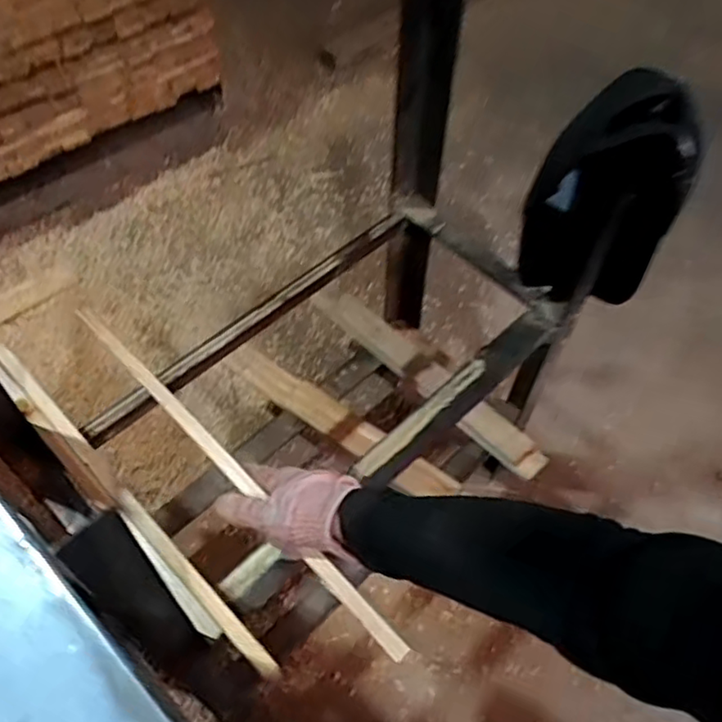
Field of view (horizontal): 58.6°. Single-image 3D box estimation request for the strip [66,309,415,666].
[{"bbox_3d":[-0.140,0.086,0.617,0.015,0.017,0.499,-37,61,-25],"label":"strip"}]

